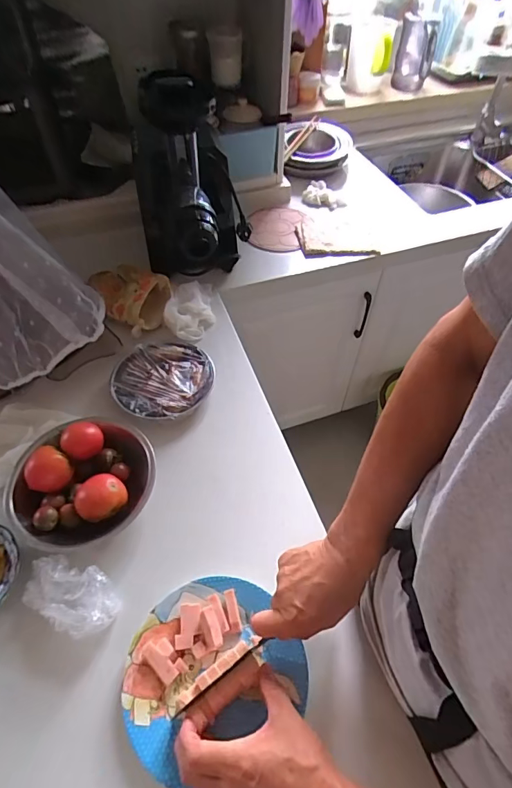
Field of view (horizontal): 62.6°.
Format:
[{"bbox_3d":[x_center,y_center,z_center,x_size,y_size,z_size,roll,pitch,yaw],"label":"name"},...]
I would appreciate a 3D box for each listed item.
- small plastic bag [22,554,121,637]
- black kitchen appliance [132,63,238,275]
[{"bbox_3d":[-0.213,0.230,0.487,0.111,0.032,0.067,26,57,18],"label":"small plastic bag"},{"bbox_3d":[-0.117,-0.332,0.722,0.171,0.314,0.254,-10,54,-8],"label":"black kitchen appliance"}]

